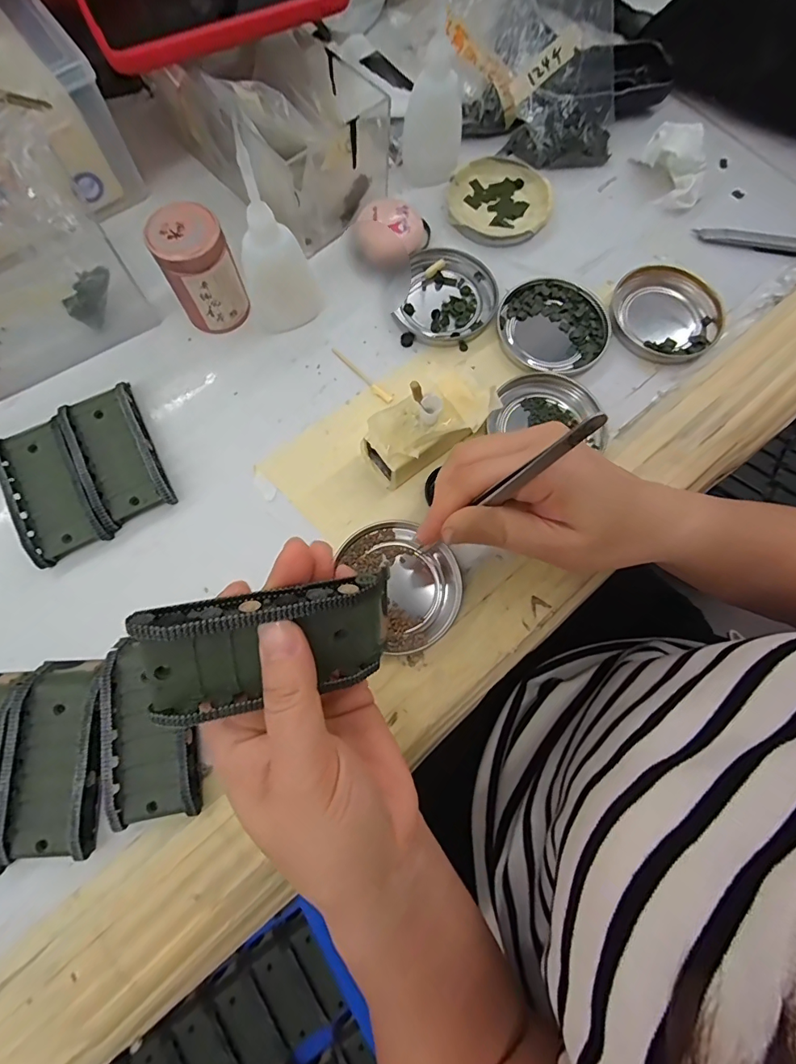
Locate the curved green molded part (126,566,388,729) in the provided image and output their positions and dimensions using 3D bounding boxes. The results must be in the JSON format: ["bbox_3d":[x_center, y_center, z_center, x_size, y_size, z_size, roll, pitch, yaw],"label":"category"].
[{"bbox_3d":[-0.049,0.043,0.182,0.093,0.024,0.043,-10,118,-19],"label":"curved green molded part"}]

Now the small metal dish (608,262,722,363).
[{"bbox_3d":[0.196,-0.160,0.332,0.078,0.008,0.078,0,75,-1],"label":"small metal dish"}]

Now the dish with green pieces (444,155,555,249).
[{"bbox_3d":[0.080,-0.262,0.358,0.078,0.011,0.085,0,75,-1],"label":"dish with green pieces"}]

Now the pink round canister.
[{"bbox_3d":[-0.129,-0.170,0.300,0.043,0.065,0.041,0,75,-1],"label":"pink round canister"}]

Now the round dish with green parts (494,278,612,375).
[{"bbox_3d":[0.112,-0.149,0.329,0.080,0.008,0.071,8,75,1],"label":"round dish with green parts"}]

